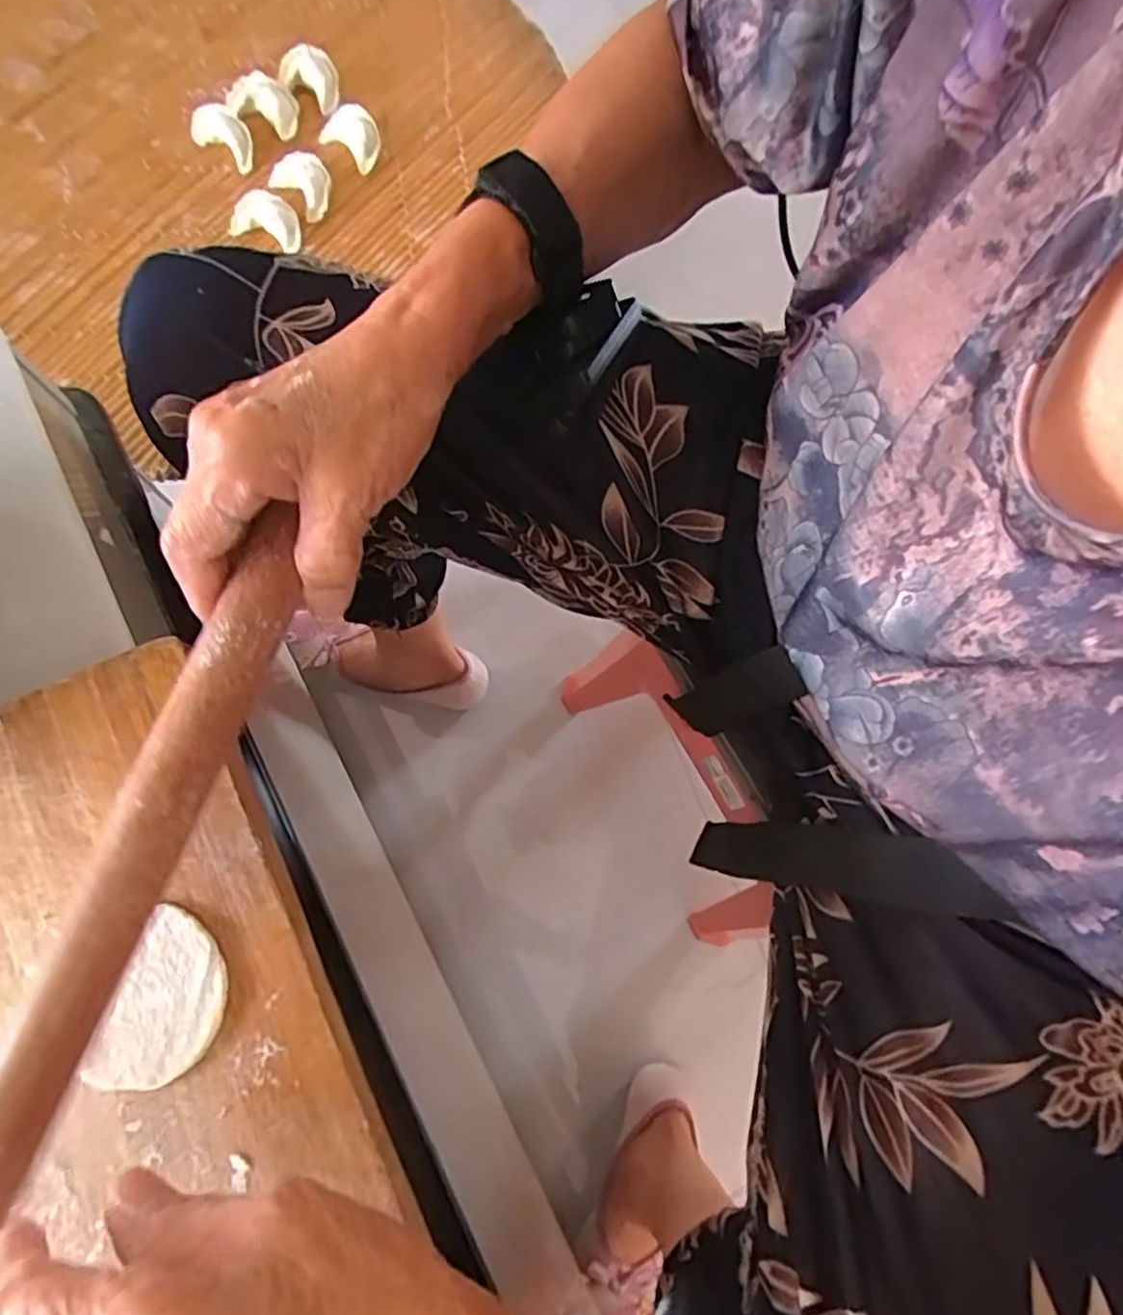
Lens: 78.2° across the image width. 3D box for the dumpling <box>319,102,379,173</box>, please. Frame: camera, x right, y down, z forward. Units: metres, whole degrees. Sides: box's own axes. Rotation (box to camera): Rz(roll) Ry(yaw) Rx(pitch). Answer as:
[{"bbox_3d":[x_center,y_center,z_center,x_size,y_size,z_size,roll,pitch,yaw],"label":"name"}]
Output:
[{"bbox_3d":[-0.185,-0.469,0.619,0.063,0.019,0.041,43,77,9],"label":"dumpling"}]

